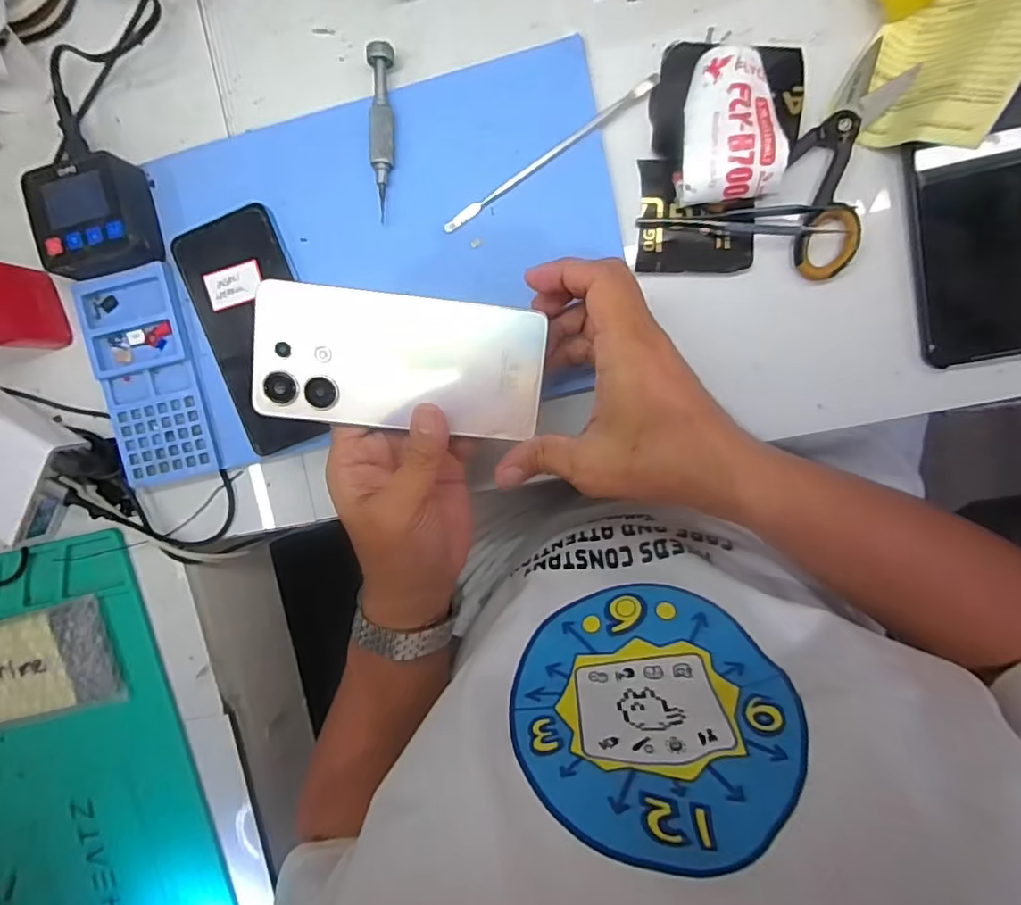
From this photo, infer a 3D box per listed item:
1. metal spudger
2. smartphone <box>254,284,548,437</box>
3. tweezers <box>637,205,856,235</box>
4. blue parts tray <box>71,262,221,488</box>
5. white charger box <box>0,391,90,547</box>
[{"bbox_3d":[0.025,-0.193,0.374,0.161,0.004,0.008,-33,91,9],"label":"metal spudger"},{"bbox_3d":[-0.063,-0.052,0.329,0.159,0.011,0.075,5,97,-3],"label":"smartphone"},{"bbox_3d":[0.149,-0.150,0.368,0.127,0.012,0.019,4,96,6],"label":"tweezers"},{"bbox_3d":[-0.261,-0.055,0.422,0.070,0.019,0.149,-10,95,7],"label":"blue parts tray"},{"bbox_3d":[-0.376,0.012,0.430,0.093,0.035,0.091,31,98,2],"label":"white charger box"}]

